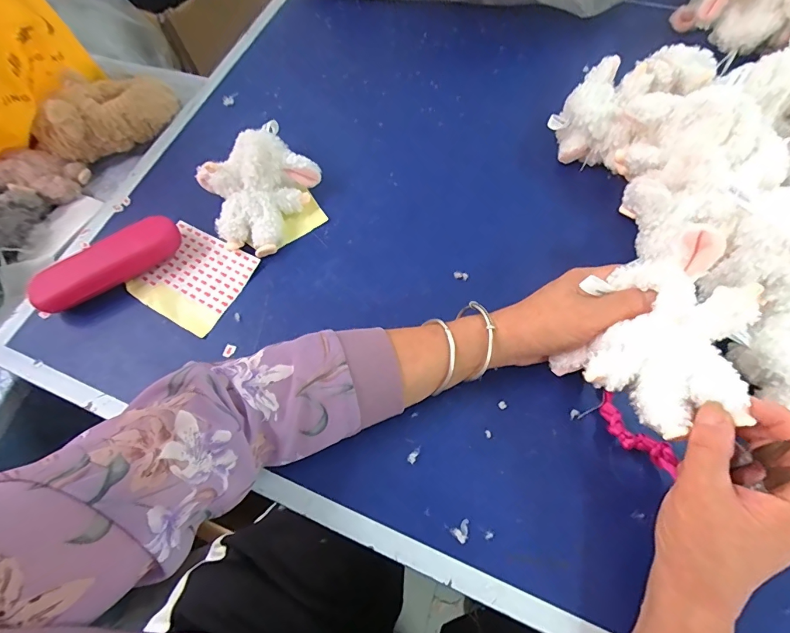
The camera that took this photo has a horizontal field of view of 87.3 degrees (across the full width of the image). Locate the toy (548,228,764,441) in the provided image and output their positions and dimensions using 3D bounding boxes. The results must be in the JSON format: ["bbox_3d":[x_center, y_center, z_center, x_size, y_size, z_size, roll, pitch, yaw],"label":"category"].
[{"bbox_3d":[0.185,0.009,0.306,0.119,0.050,0.136,-2,70,24],"label":"toy"}]

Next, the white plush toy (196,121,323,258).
[{"bbox_3d":[-0.155,-0.147,0.457,0.119,0.061,0.138,32,71,17],"label":"white plush toy"}]

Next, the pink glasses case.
[{"bbox_3d":[-0.295,-0.053,0.430,0.148,0.040,0.044,-32,67,-11],"label":"pink glasses case"}]

